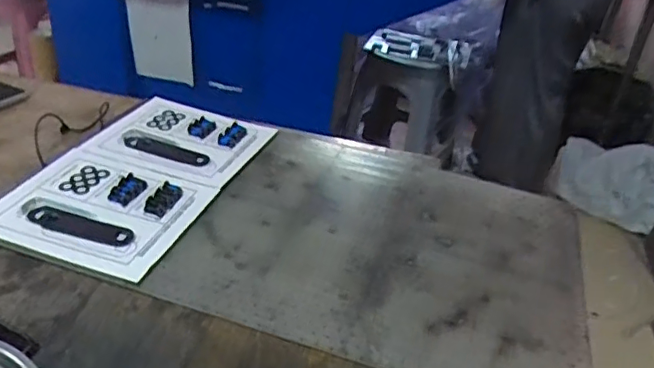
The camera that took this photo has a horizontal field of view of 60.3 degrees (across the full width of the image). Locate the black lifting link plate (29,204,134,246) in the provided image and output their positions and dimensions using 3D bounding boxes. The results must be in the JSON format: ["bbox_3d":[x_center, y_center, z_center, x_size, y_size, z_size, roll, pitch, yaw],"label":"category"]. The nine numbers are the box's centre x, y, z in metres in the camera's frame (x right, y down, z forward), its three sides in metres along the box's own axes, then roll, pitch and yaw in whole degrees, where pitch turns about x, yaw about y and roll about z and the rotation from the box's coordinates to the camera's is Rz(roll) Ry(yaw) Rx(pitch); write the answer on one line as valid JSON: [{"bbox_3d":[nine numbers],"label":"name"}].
[{"bbox_3d":[-0.282,0.046,0.642,0.130,0.006,0.036,14,33,11],"label":"black lifting link plate"}]

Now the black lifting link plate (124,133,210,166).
[{"bbox_3d":[-0.228,-0.049,0.794,0.134,0.004,0.037,16,34,15],"label":"black lifting link plate"}]

